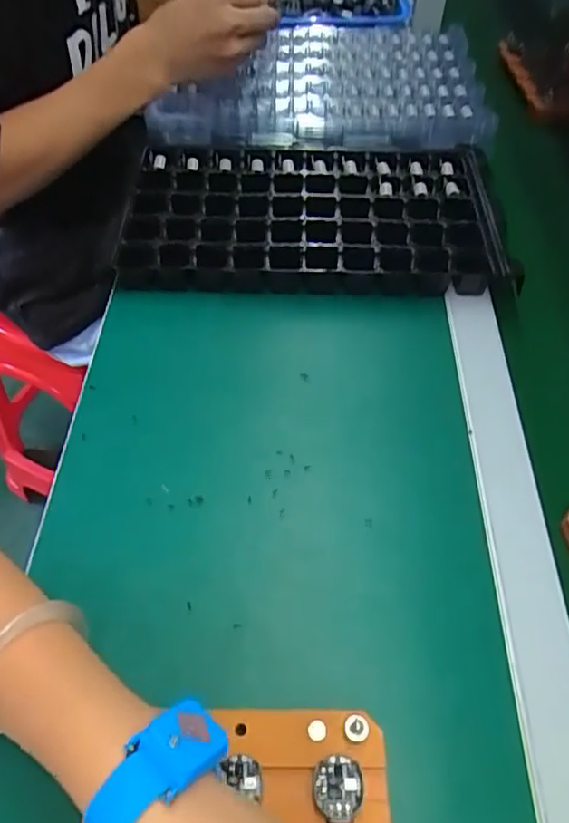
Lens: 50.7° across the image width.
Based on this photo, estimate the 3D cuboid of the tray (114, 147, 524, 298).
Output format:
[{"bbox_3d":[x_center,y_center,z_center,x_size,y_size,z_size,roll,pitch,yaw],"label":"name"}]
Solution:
[{"bbox_3d":[0.030,-0.190,0.584,0.347,0.037,0.196,1,54,1],"label":"tray"}]

